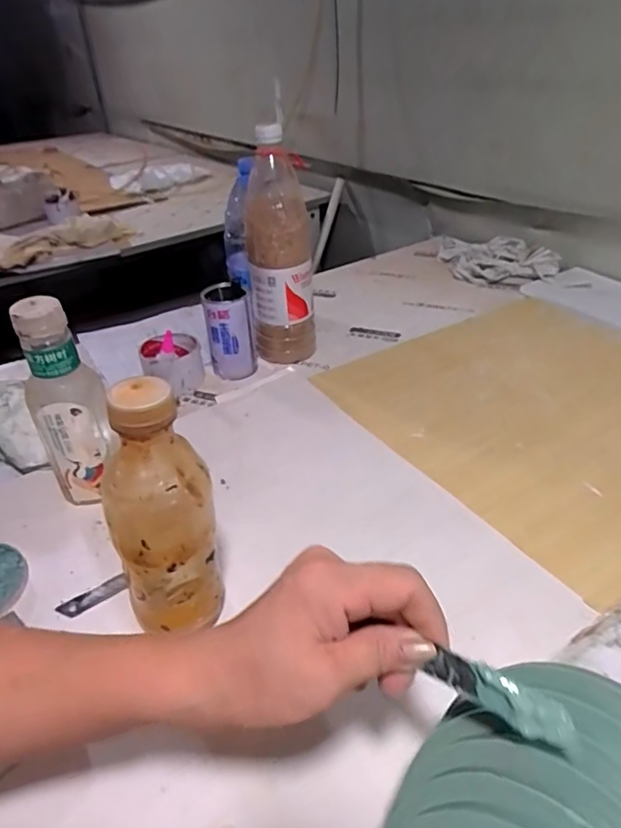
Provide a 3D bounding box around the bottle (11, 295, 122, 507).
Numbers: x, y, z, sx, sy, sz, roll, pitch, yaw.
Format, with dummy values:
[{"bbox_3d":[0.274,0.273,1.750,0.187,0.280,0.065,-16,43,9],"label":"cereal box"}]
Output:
[{"bbox_3d":[-0.223,-0.002,0.493,0.065,0.200,0.064,-21,39,-24],"label":"bottle"}]

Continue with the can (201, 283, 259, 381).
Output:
[{"bbox_3d":[-0.113,-0.114,0.743,0.065,0.121,0.067,-12,36,-12],"label":"can"}]

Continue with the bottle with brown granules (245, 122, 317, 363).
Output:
[{"bbox_3d":[-0.042,-0.199,0.720,0.087,0.300,0.075,5,36,11],"label":"bottle with brown granules"}]

